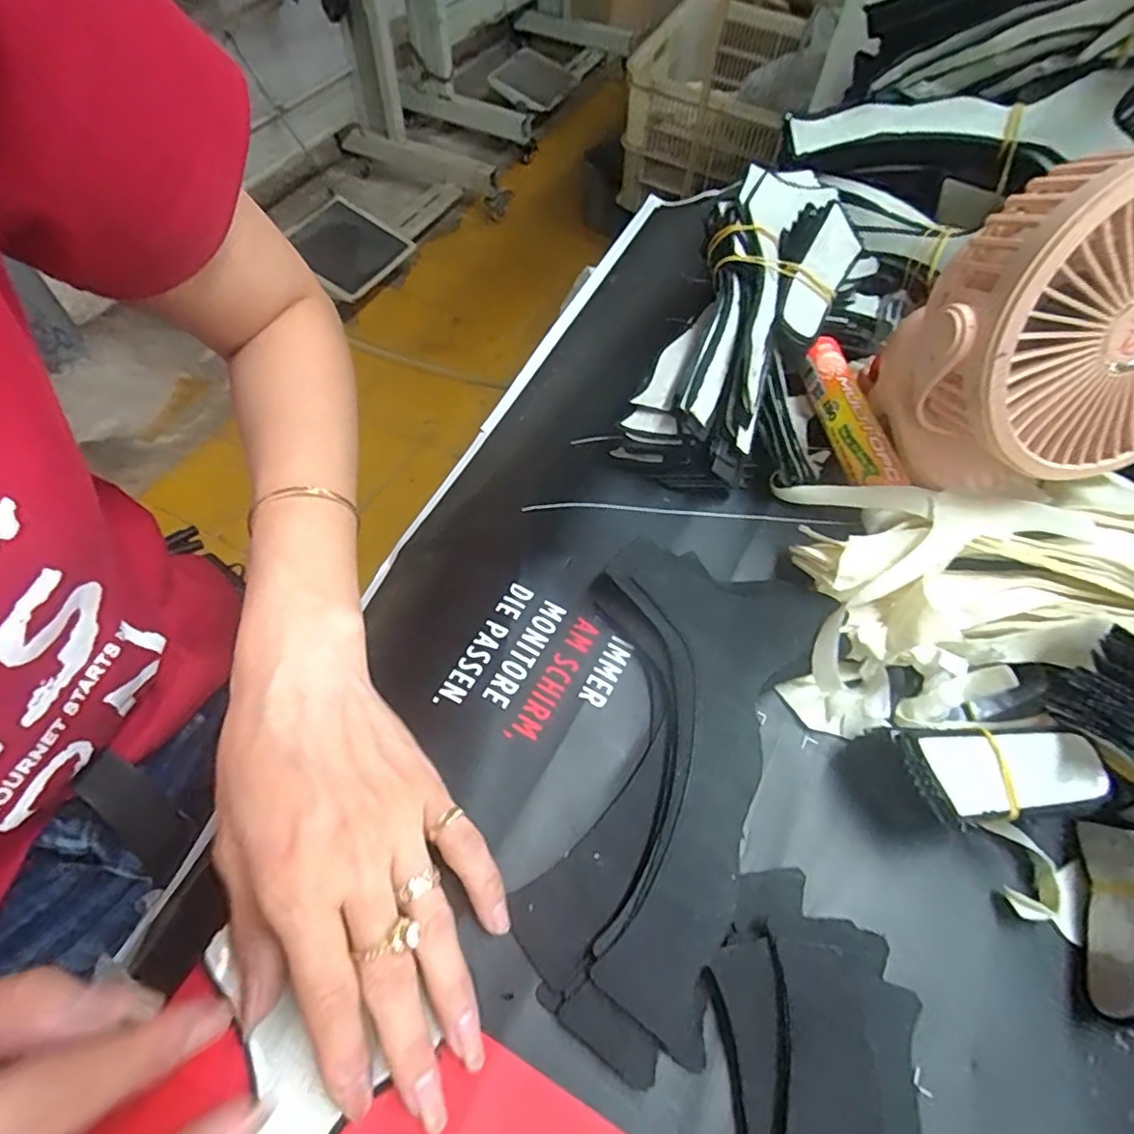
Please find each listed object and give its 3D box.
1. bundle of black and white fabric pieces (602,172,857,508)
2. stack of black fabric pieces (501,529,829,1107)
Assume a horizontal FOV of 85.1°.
[{"bbox_3d":[0.102,-0.143,0.348,0.081,0.041,0.213,25,81,12],"label":"bundle of black and white fabric pieces"},{"bbox_3d":[0.037,0.079,0.262,0.094,0.017,0.202,22,60,10],"label":"stack of black fabric pieces"}]

